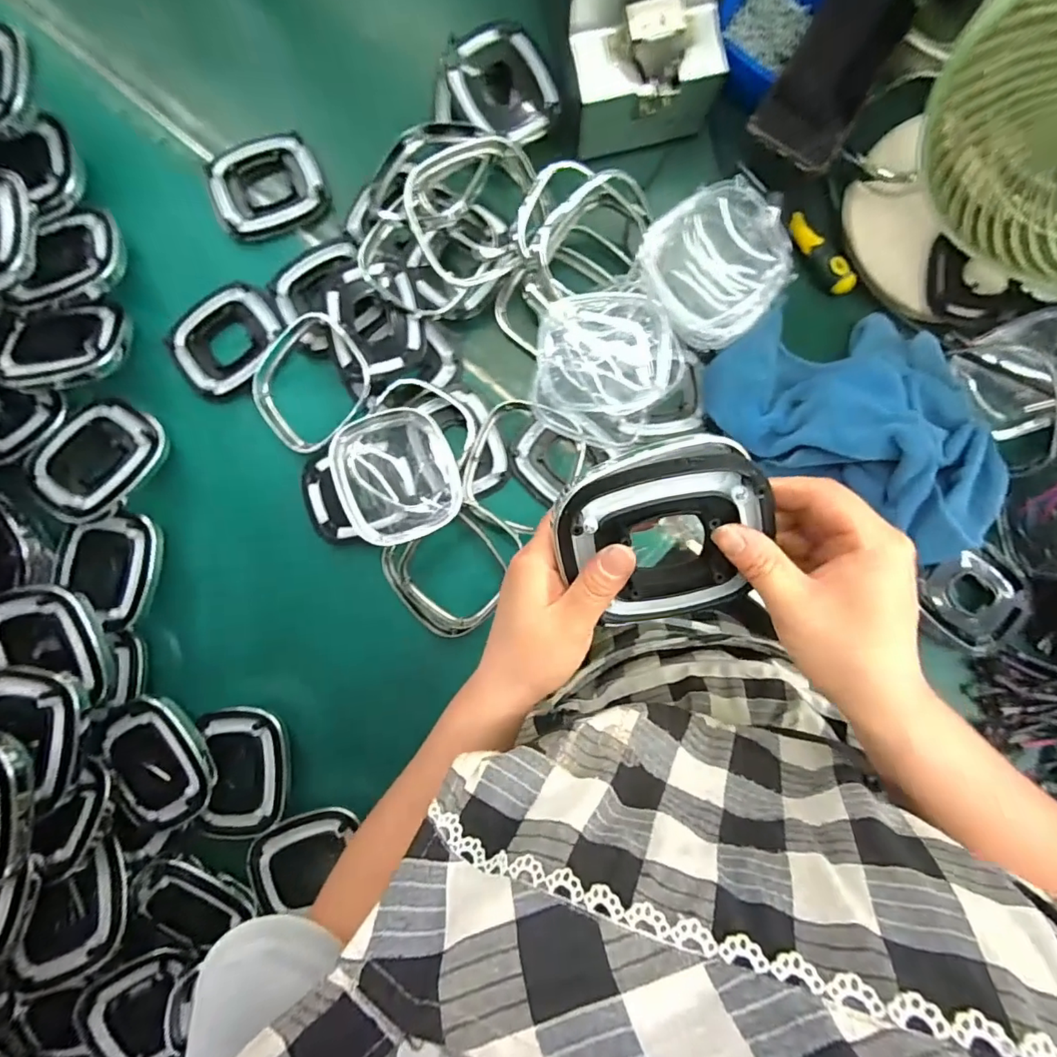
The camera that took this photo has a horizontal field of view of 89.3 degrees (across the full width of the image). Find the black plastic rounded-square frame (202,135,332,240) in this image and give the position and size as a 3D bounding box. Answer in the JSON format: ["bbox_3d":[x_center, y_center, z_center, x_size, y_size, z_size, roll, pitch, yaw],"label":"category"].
[{"bbox_3d":[-0.254,-0.333,0.515,0.103,0.018,0.084,-22,91,4],"label":"black plastic rounded-square frame"}]

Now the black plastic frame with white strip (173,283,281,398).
[{"bbox_3d":[-0.296,-0.185,0.518,0.087,0.011,0.108,42,94,1],"label":"black plastic frame with white strip"}]

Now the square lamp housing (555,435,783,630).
[{"bbox_3d":[0.074,0.008,0.294,0.106,0.035,0.096,-15,109,8],"label":"square lamp housing"}]

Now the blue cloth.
[{"bbox_3d":[0.313,-0.092,0.483,0.292,0.070,0.175,41,94,1],"label":"blue cloth"}]

